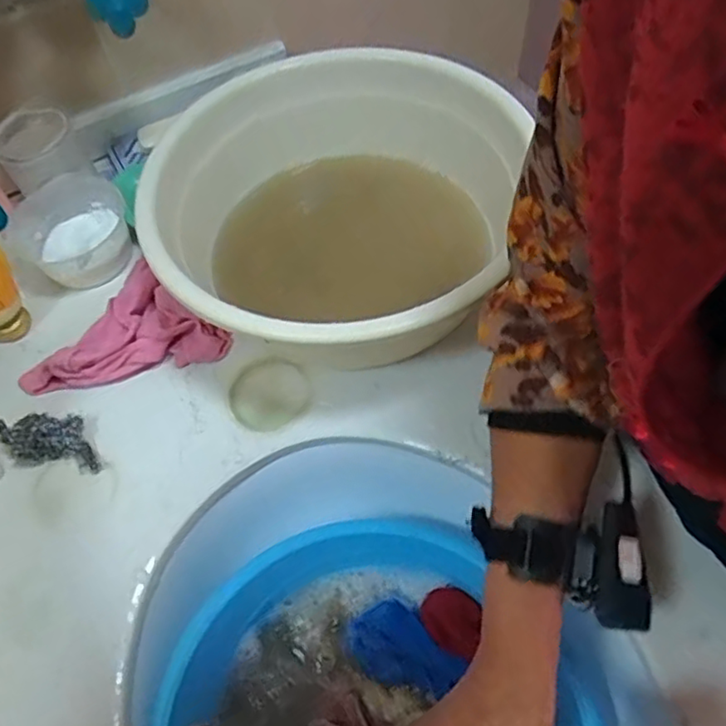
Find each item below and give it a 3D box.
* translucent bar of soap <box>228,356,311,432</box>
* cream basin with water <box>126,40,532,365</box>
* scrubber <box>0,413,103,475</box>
[{"bbox_3d":[-0.085,0.026,0.562,0.071,0.008,0.066,-2,57,3],"label":"translucent bar of soap"},{"bbox_3d":[-0.029,-0.131,0.578,0.312,0.131,0.317,-2,57,3],"label":"cream basin with water"},{"bbox_3d":[-0.266,0.065,0.535,0.083,0.035,0.044,5,57,7],"label":"scrubber"}]

